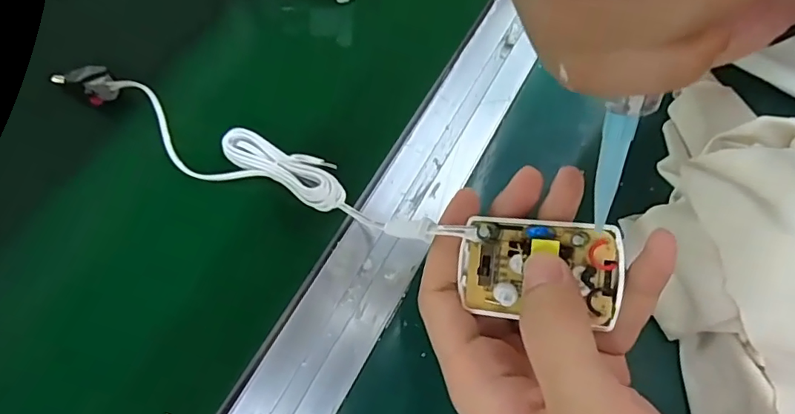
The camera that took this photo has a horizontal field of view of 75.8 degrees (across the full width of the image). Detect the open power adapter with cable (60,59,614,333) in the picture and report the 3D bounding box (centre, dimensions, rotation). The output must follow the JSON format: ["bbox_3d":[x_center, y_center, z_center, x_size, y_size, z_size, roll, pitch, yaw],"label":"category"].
[{"bbox_3d":[-0.050,-0.014,0.245,0.297,0.047,0.038,20,65,24],"label":"open power adapter with cable"}]

